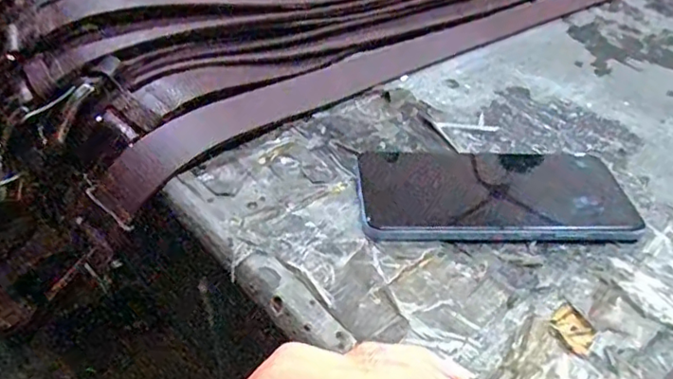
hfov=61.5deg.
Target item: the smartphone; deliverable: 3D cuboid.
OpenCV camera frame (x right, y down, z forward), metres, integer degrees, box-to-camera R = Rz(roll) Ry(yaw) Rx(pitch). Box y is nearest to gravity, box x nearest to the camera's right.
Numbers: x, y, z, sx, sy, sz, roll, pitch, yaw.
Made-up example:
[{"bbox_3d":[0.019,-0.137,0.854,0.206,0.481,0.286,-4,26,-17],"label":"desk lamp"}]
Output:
[{"bbox_3d":[0.095,0.001,0.345,0.161,0.010,0.079,-1,41,-4],"label":"smartphone"}]

